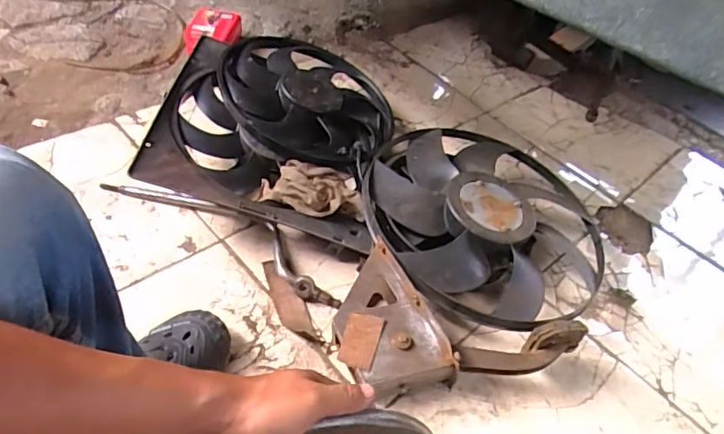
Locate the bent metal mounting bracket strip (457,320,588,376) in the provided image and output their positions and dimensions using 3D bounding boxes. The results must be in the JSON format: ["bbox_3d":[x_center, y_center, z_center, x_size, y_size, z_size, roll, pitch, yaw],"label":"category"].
[{"bbox_3d":[0.242,0.203,0.792,0.201,0.074,0.054,-1,48,-15],"label":"bent metal mounting bracket strip"}]

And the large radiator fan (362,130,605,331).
[{"bbox_3d":[0.237,-0.005,1.000,0.450,0.126,0.479,3,46,-3],"label":"large radiator fan"}]

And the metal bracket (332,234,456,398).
[{"bbox_3d":[0.031,0.170,0.816,0.149,0.066,0.228,-26,54,-11],"label":"metal bracket"}]

